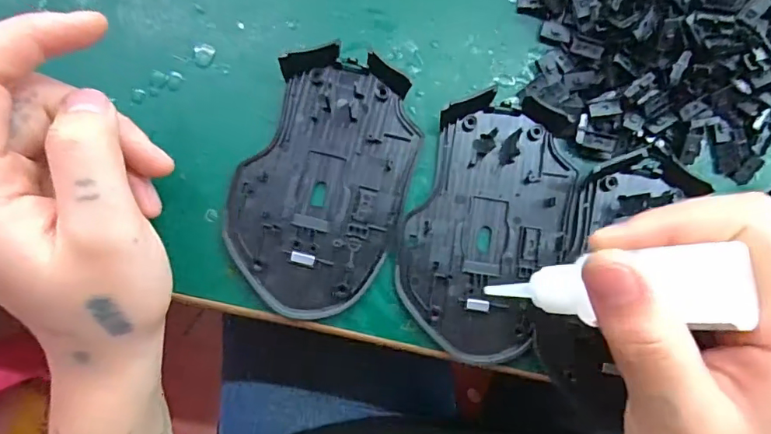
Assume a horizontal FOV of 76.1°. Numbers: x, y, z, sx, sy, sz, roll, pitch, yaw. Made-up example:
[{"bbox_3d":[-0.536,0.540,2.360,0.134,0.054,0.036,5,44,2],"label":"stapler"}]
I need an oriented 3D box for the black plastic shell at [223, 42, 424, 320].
[{"bbox_3d":[-0.027,-0.015,0.216,0.071,0.010,0.113,19,84,-1],"label":"black plastic shell"}]

